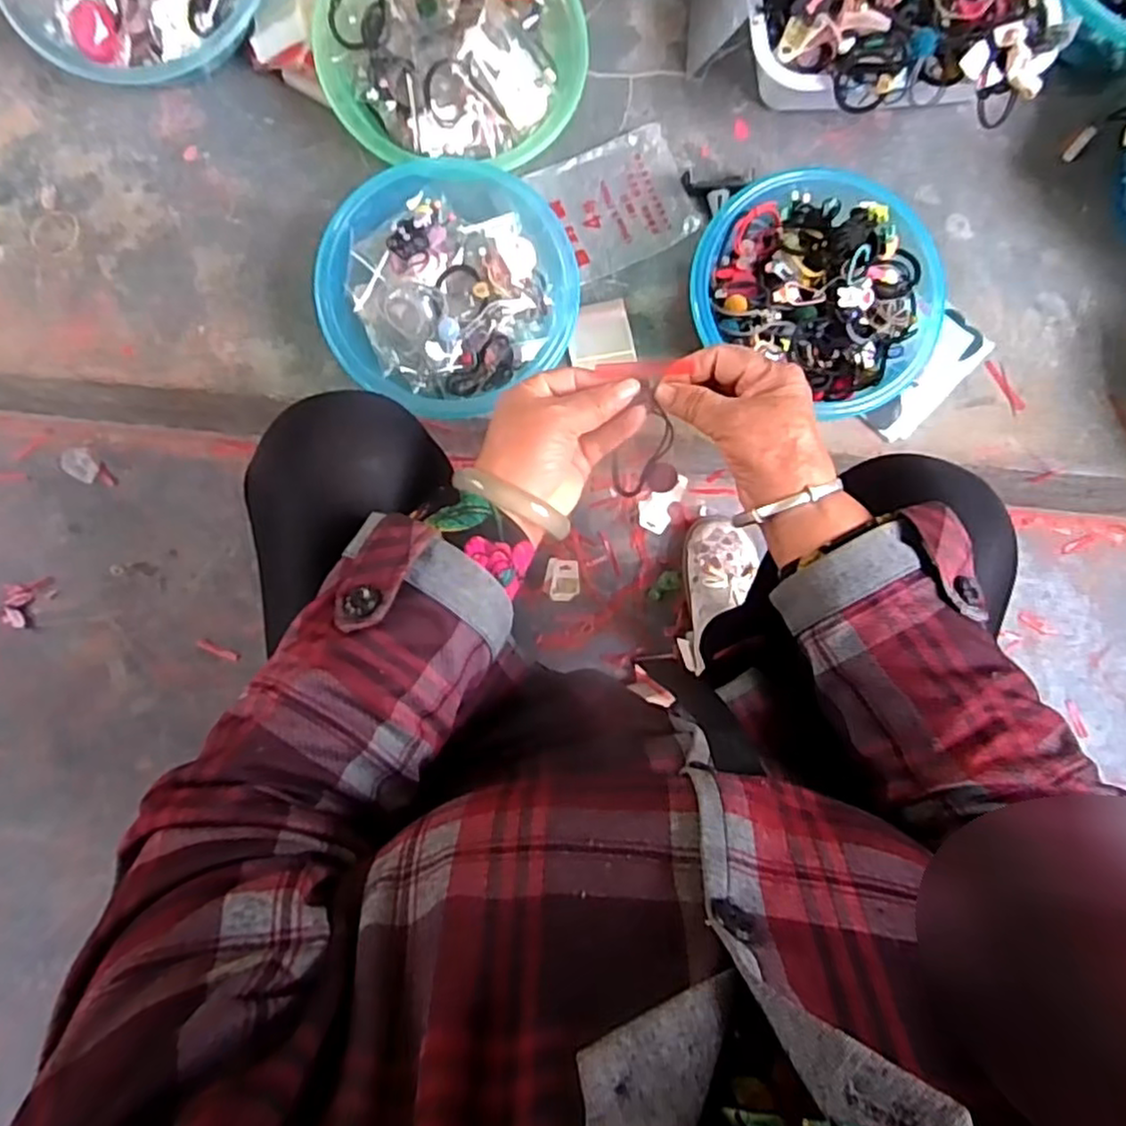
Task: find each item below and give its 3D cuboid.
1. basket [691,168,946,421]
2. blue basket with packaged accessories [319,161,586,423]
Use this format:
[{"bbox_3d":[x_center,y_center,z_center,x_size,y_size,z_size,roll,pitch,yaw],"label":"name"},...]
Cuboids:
[{"bbox_3d":[0.238,-0.255,0.658,0.236,0.083,0.194,29,86,-1],"label":"basket"},{"bbox_3d":[-0.103,-0.246,0.640,0.218,0.078,0.200,0,87,-3],"label":"blue basket with packaged accessories"}]

